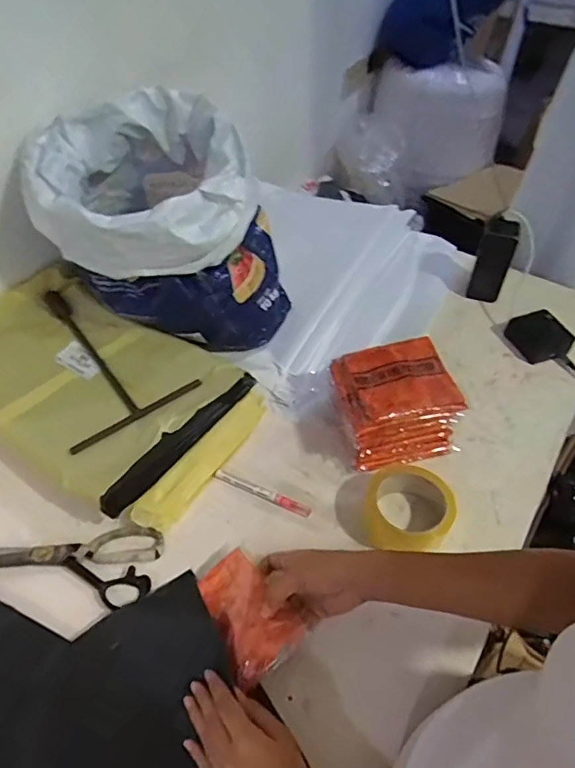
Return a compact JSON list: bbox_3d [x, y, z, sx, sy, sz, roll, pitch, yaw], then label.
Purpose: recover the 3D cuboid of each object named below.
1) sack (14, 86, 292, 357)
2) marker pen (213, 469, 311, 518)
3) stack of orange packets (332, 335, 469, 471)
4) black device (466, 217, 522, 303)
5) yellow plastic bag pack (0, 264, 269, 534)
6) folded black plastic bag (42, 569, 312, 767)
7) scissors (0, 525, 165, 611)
[{"bbox_3d":[-0.186,-0.246,0.774,0.310,0.259,0.323,-10,50,-7],"label":"sack"},{"bbox_3d":[-0.032,0.137,0.658,0.129,0.010,0.013,19,53,16],"label":"marker pen"},{"bbox_3d":[0.137,0.024,0.683,0.140,0.092,0.129,-10,50,-8],"label":"stack of orange packets"},{"bbox_3d":[0.340,-0.203,0.861,0.053,0.139,0.031,22,53,18],"label":"black device"},{"bbox_3d":[-0.275,0.002,0.726,0.436,0.066,0.263,25,55,20],"label":"yellow plastic bag pack"},{"bbox_3d":[-0.120,0.315,0.487,0.185,0.040,0.235,-30,56,-22],"label":"folded black plastic bag"},{"bbox_3d":[-0.270,0.199,0.606,0.239,0.016,0.088,6,50,5],"label":"scissors"}]

